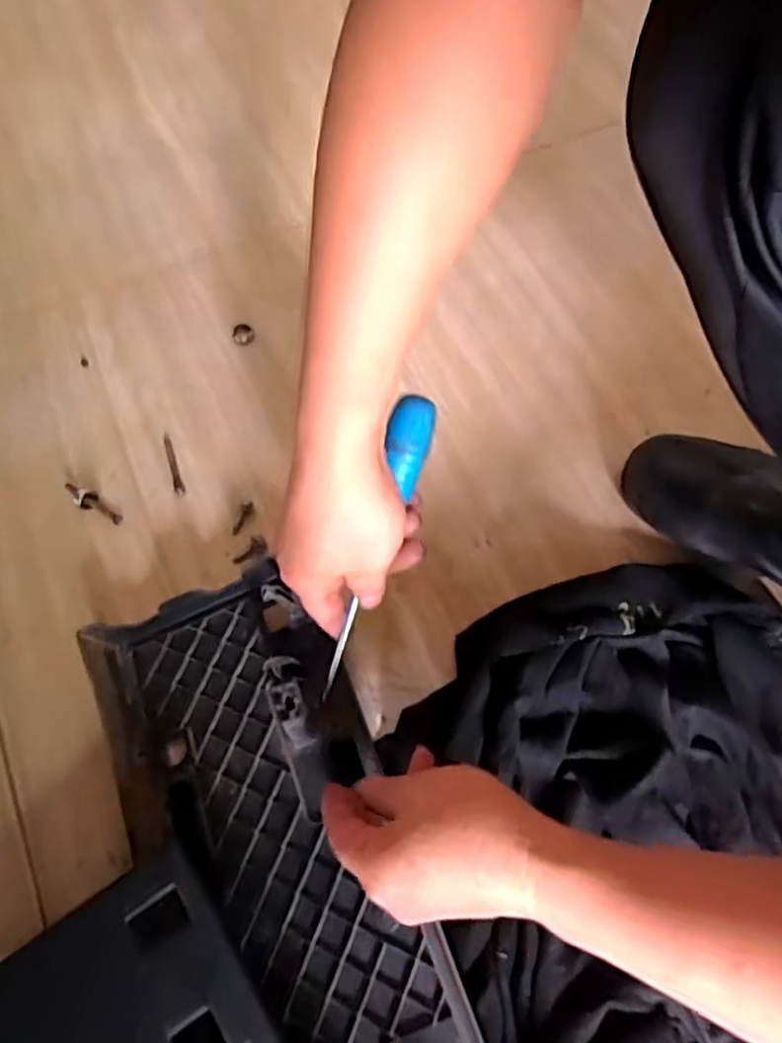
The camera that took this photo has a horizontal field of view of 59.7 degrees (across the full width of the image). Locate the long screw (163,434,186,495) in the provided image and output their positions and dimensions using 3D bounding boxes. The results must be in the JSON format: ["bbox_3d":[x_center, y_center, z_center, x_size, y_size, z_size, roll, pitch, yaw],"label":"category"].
[{"bbox_3d":[-0.179,-0.047,0.560,0.008,0.009,0.054,-17,68,-8],"label":"long screw"}]

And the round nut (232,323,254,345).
[{"bbox_3d":[-0.135,-0.171,0.623,0.020,0.007,0.023,-12,67,-6],"label":"round nut"}]

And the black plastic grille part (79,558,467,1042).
[{"bbox_3d":[-0.036,0.232,0.395,0.155,0.055,0.461,-28,65,-12],"label":"black plastic grille part"}]

